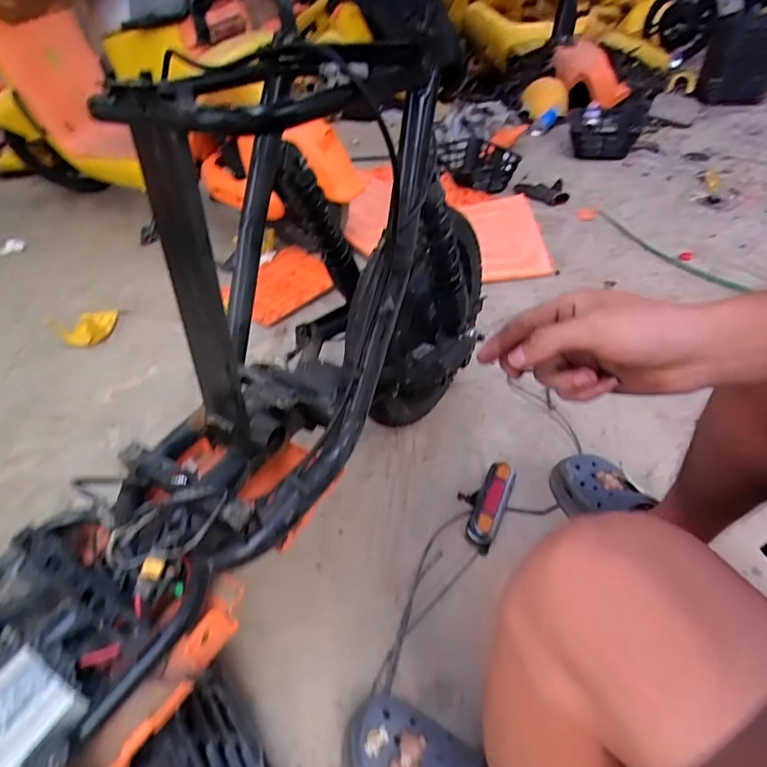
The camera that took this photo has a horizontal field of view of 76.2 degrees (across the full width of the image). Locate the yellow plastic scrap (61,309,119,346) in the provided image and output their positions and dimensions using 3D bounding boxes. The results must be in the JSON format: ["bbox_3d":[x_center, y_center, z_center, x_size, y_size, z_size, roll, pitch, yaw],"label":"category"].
[{"bbox_3d":[-0.709,-0.150,1.196,0.065,0.069,0.140,14,45,20],"label":"yellow plastic scrap"}]

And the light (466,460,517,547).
[{"bbox_3d":[0.170,0.188,0.775,0.046,0.037,0.154,16,46,22],"label":"light"}]

